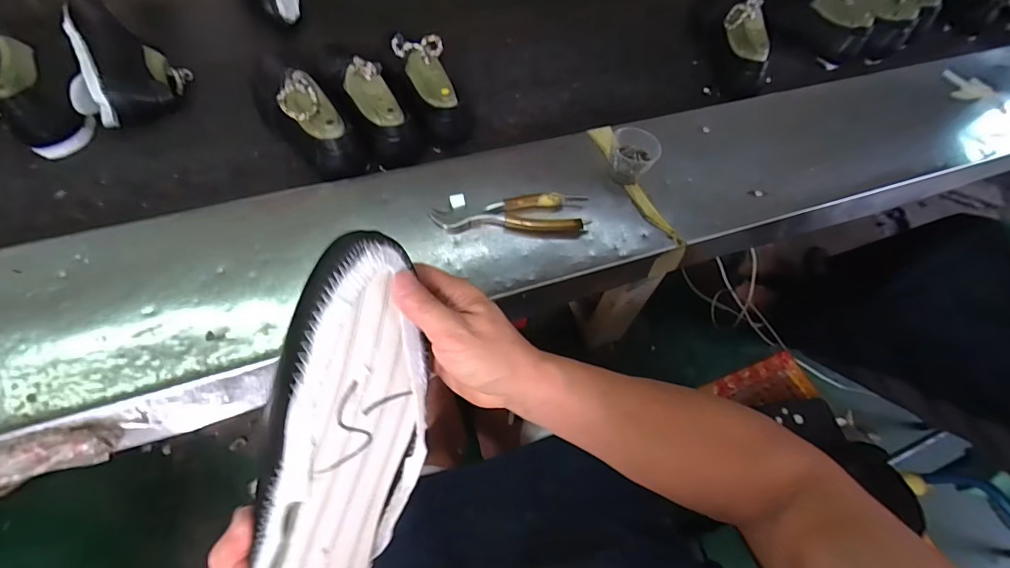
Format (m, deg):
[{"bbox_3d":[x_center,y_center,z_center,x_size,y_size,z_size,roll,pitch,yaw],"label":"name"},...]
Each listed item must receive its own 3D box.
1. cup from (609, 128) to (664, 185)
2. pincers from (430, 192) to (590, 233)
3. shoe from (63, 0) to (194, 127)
[{"bbox_3d":[0.170,-0.169,0.604,0.062,0.057,0.058,2,59,-3],"label":"cup"},{"bbox_3d":[0.006,-0.089,0.560,0.191,0.022,0.047,1,58,-4],"label":"pincers"},{"bbox_3d":[-0.578,-0.352,0.701,0.116,0.090,0.255,-24,64,-17],"label":"shoe"}]

